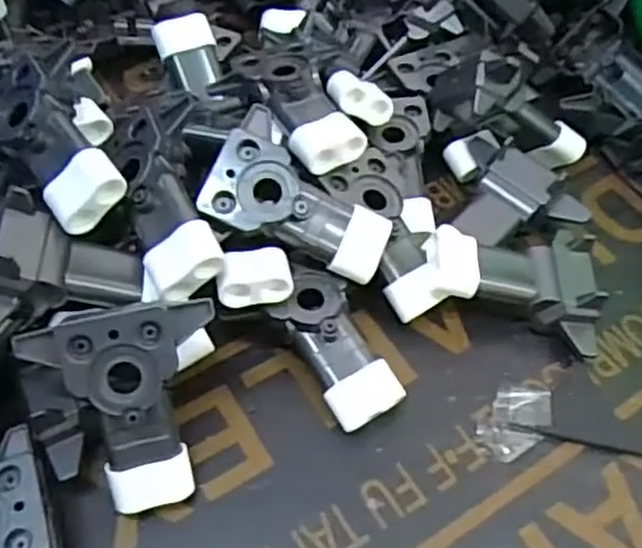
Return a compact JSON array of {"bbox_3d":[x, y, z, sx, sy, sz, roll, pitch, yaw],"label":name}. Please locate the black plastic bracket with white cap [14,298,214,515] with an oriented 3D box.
[{"bbox_3d":[-0.065,0.039,0.227,0.053,0.066,0.024,1,15,-16],"label":"black plastic bracket with white cap"}]

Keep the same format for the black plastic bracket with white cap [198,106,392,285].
[{"bbox_3d":[-0.006,-0.025,0.255,0.066,0.015,0.044,33,61,-12],"label":"black plastic bracket with white cap"}]

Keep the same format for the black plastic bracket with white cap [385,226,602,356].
[{"bbox_3d":[0.068,0.000,0.280,0.076,0.024,0.048,11,59,6],"label":"black plastic bracket with white cap"}]

